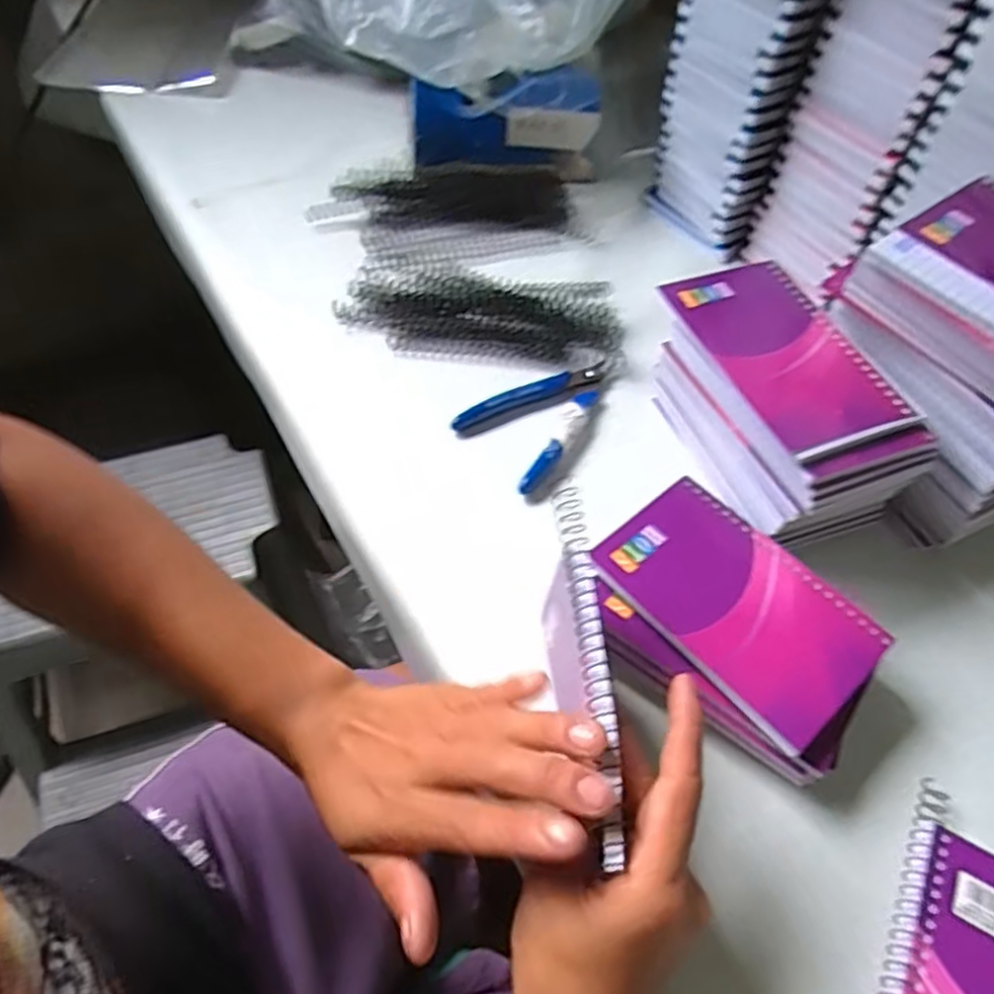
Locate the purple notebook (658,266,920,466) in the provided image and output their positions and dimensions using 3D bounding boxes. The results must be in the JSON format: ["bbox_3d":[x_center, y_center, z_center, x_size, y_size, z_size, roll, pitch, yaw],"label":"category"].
[{"bbox_3d":[0.150,-0.077,0.381,0.073,0.006,0.129,-20,57,-14],"label":"purple notebook"}]

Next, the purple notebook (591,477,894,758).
[{"bbox_3d":[0.116,0.051,0.352,0.079,0.006,0.127,-37,64,-23],"label":"purple notebook"}]

